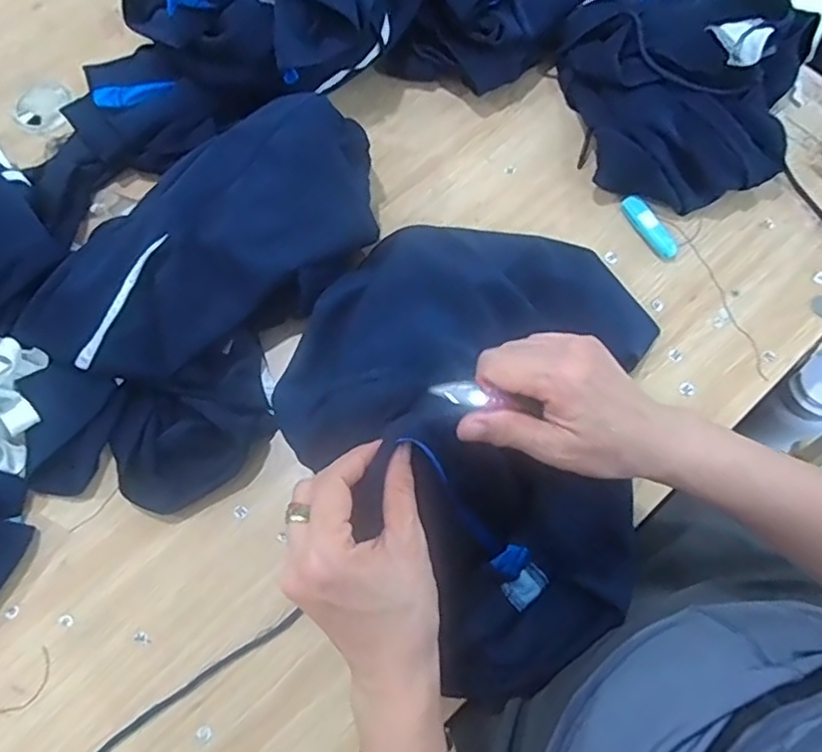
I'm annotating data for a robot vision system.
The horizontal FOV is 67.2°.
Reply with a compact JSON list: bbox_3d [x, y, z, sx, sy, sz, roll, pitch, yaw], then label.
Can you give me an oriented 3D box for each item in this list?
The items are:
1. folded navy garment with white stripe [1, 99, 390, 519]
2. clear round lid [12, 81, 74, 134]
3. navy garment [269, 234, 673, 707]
[{"bbox_3d":[-0.190,-0.076,0.528,0.226,0.091,0.389,27,74,9],"label":"folded navy garment with white stripe"},{"bbox_3d":[-0.388,-0.283,0.648,0.060,0.006,0.059,-1,72,2],"label":"clear round lid"},{"bbox_3d":[0.090,0.015,0.438,0.295,0.144,0.294,-38,77,-12],"label":"navy garment"}]

